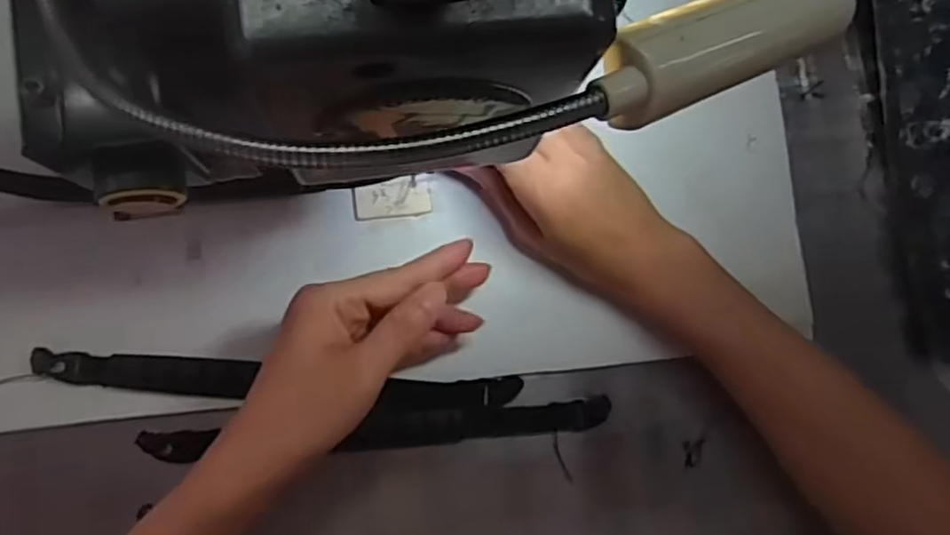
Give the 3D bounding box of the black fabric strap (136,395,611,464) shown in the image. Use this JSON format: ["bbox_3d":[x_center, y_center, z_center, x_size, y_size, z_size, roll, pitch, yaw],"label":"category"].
[{"bbox_3d":[-0.046,0.082,0.347,0.231,0.007,0.019,-2,84,-7],"label":"black fabric strap"}]

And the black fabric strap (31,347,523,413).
[{"bbox_3d":[-0.094,0.058,0.344,0.235,0.007,0.020,5,83,-6],"label":"black fabric strap"}]

